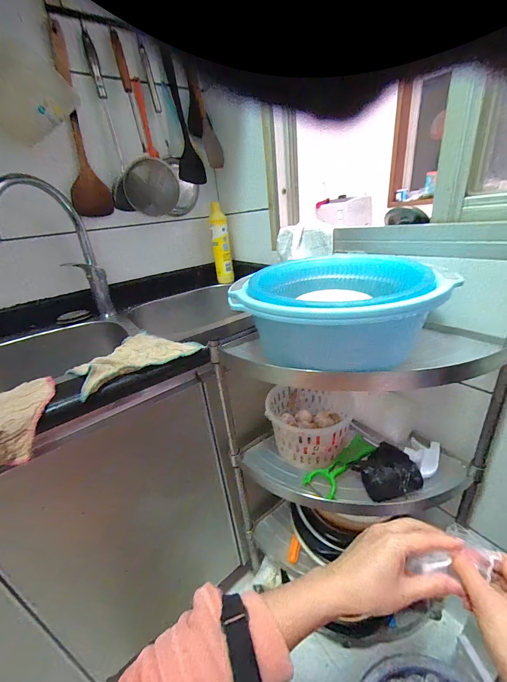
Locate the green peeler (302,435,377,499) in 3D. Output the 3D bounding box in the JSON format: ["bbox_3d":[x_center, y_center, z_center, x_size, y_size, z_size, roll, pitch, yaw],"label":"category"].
[{"bbox_3d":[0.174,0.238,0.544,0.159,0.024,0.059,-24,30,-33],"label":"green peeler"}]

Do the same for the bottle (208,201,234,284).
[{"bbox_3d":[-0.104,-0.307,0.903,0.060,0.231,0.049,-8,25,-4],"label":"bottle"}]

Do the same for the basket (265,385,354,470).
[{"bbox_3d":[0.117,0.170,0.593,0.164,0.103,0.168,3,26,21],"label":"basket"}]

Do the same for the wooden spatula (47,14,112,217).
[{"bbox_3d":[-0.425,-0.485,0.653,0.092,0.354,0.028,-27,32,-37],"label":"wooden spatula"}]

